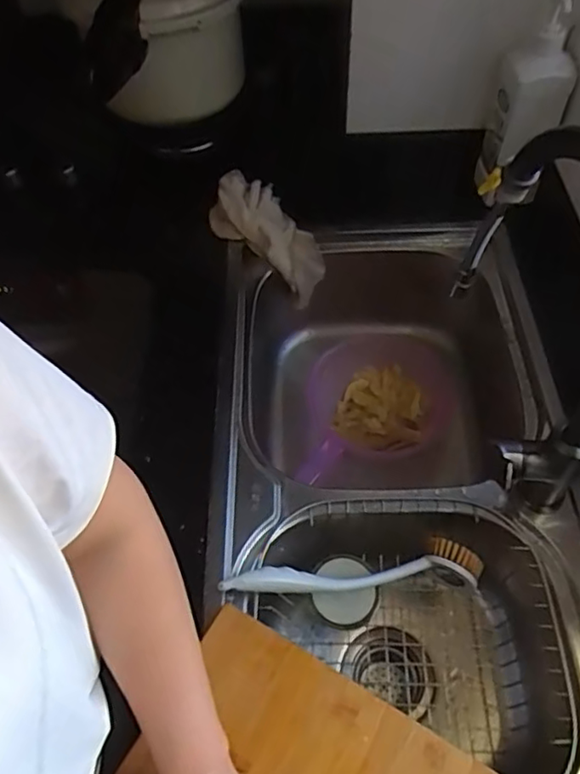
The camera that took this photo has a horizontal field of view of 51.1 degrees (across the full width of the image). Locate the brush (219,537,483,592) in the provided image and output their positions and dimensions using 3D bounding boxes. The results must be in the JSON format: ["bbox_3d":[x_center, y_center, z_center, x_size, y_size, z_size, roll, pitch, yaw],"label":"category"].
[{"bbox_3d":[0.069,0.198,0.648,0.283,0.044,0.048,1,54,-17],"label":"brush"}]

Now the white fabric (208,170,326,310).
[{"bbox_3d":[-0.028,-0.227,0.915,0.213,0.068,0.095,45,63,-9],"label":"white fabric"}]

